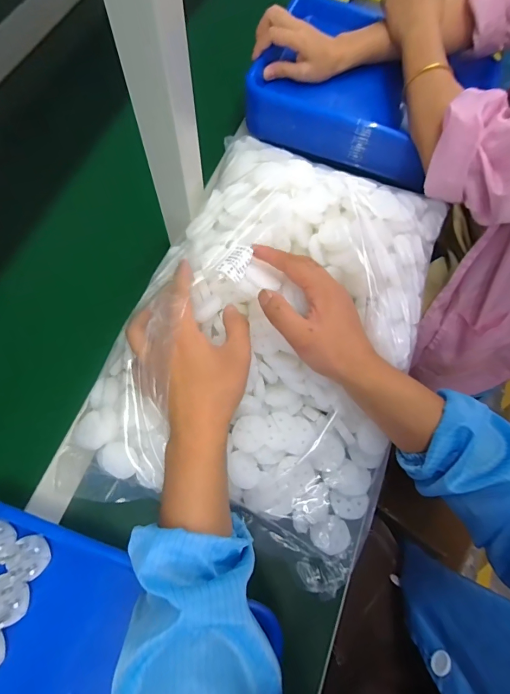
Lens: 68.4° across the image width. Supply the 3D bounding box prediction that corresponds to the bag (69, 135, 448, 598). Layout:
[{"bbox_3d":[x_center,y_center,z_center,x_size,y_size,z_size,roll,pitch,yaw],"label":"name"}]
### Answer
[{"bbox_3d":[0.025,-0.022,0.408,0.303,0.107,0.440,19,70,4],"label":"bag"}]

